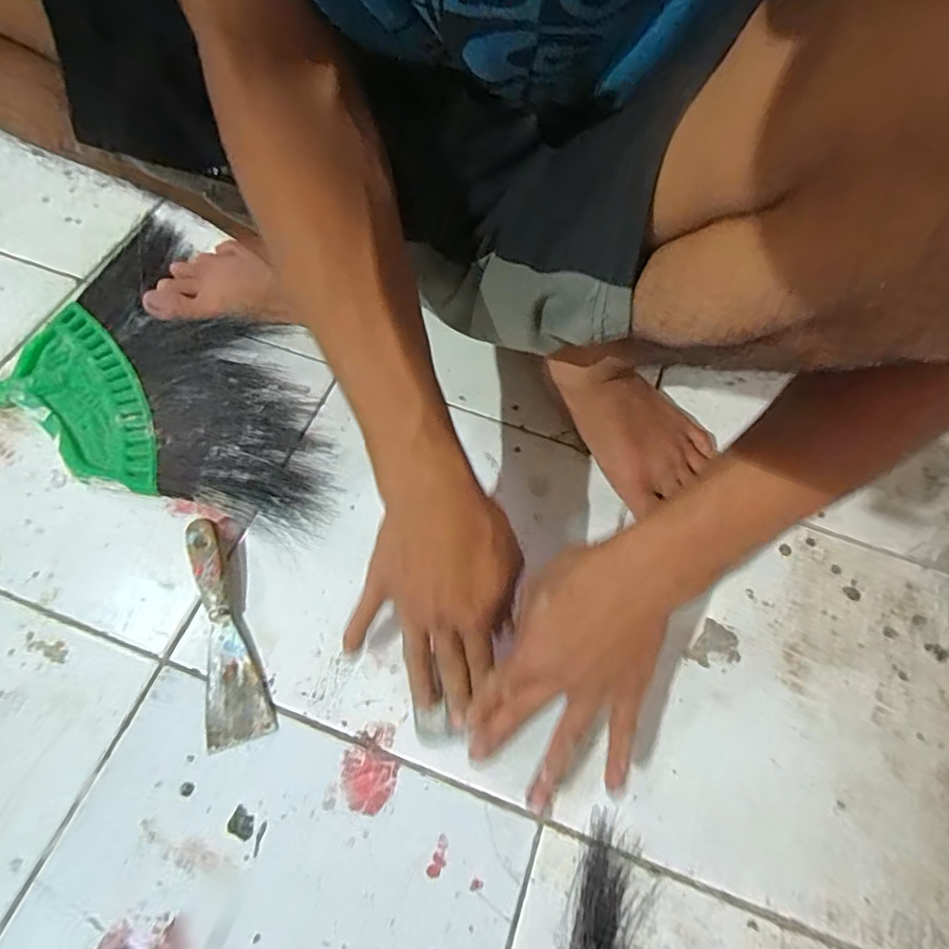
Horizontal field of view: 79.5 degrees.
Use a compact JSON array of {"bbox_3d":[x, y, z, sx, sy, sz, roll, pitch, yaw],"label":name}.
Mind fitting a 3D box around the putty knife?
[{"bbox_3d":[-0.189,0.114,0.433,0.045,0.022,0.167,-14,64,-10],"label":"putty knife"}]

